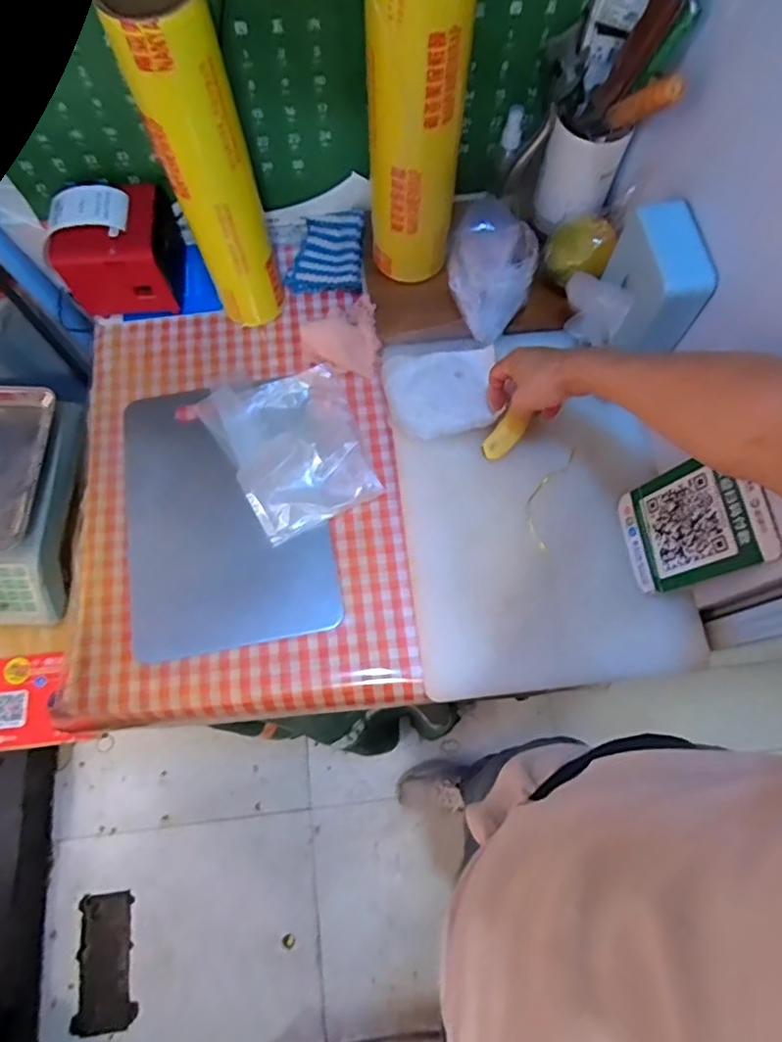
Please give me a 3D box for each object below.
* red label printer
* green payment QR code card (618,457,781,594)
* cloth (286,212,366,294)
[{"bbox_3d":[-0.350,-0.354,0.754,0.135,0.125,0.125,1,71,0],"label":"red label printer"},{"bbox_3d":[0.301,0.003,0.583,0.010,0.166,0.121,-1,77,-21],"label":"green payment QR code card"},{"bbox_3d":[-0.090,-0.378,0.815,0.108,0.019,0.107,2,88,17],"label":"cloth"}]

